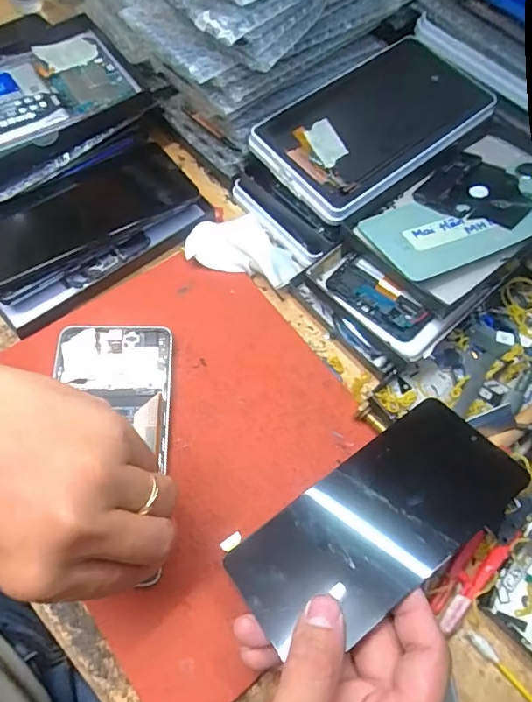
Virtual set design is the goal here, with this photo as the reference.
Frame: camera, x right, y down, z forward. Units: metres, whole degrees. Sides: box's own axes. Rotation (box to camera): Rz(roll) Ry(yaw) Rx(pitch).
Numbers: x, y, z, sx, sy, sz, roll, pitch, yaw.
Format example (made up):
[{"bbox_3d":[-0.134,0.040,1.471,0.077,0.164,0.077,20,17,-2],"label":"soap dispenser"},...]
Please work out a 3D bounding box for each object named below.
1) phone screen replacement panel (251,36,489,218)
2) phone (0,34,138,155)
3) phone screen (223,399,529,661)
[{"bbox_3d":[0.081,-0.173,0.377,0.165,0.011,0.097,-38,77,-14],"label":"phone screen replacement panel"},{"bbox_3d":[-0.186,-0.192,0.377,0.160,0.010,0.075,-32,86,-18],"label":"phone"},{"bbox_3d":[0.058,0.089,0.264,0.153,0.008,0.070,-32,58,-15],"label":"phone screen"}]

